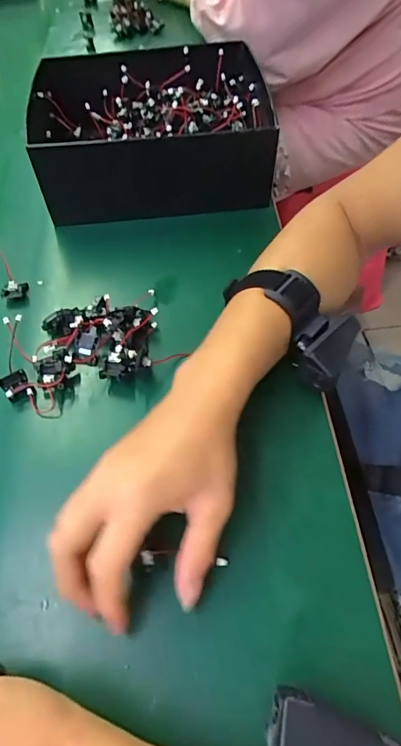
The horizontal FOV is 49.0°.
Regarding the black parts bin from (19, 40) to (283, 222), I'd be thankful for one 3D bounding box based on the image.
[{"bbox_3d":[-0.046,-0.254,0.464,0.245,0.083,0.202,-8,58,-2],"label":"black parts bin"}]

